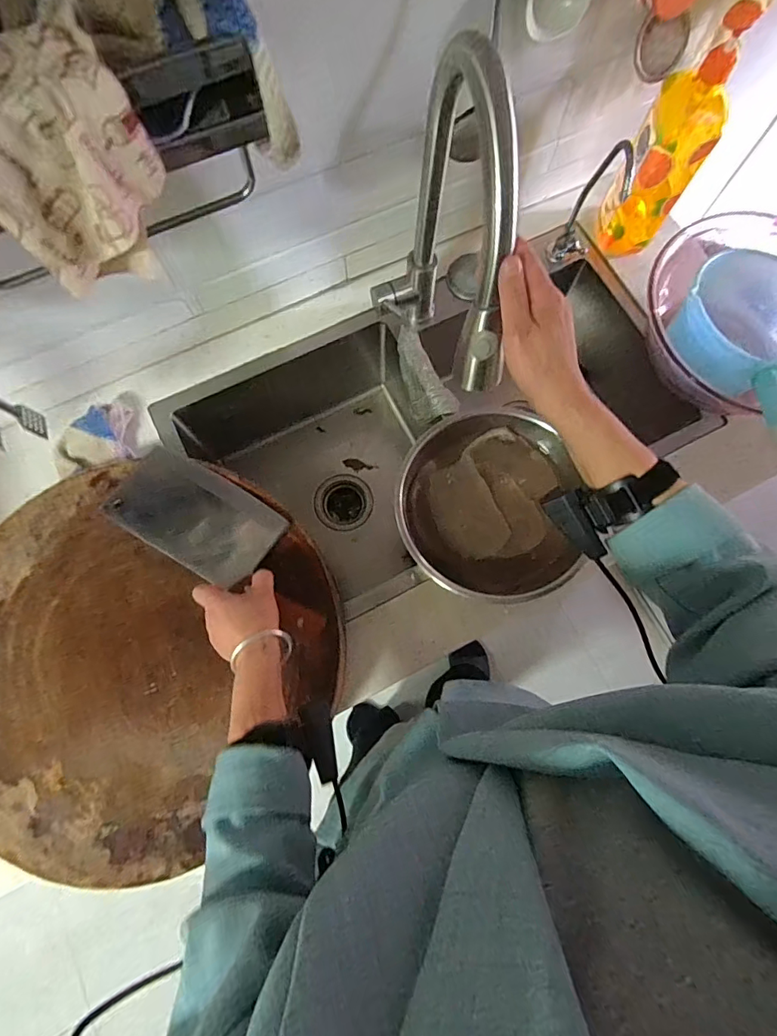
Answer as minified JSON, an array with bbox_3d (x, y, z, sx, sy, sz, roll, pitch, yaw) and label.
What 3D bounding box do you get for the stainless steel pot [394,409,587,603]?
[{"bbox_3d":[0.130,-0.019,0.615,0.231,0.067,0.242,0,76,0],"label":"stainless steel pot"}]

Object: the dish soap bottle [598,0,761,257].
[{"bbox_3d":[0.364,-0.477,0.602,0.088,0.258,0.083,31,78,7],"label":"dish soap bottle"}]

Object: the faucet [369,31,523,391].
[{"bbox_3d":[0.047,-0.265,0.521,0.085,0.383,0.277,-8,76,-2],"label":"faucet"}]

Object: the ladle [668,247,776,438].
[{"bbox_3d":[0.467,-0.221,0.604,0.154,0.117,0.263,-18,77,-5],"label":"ladle"}]

